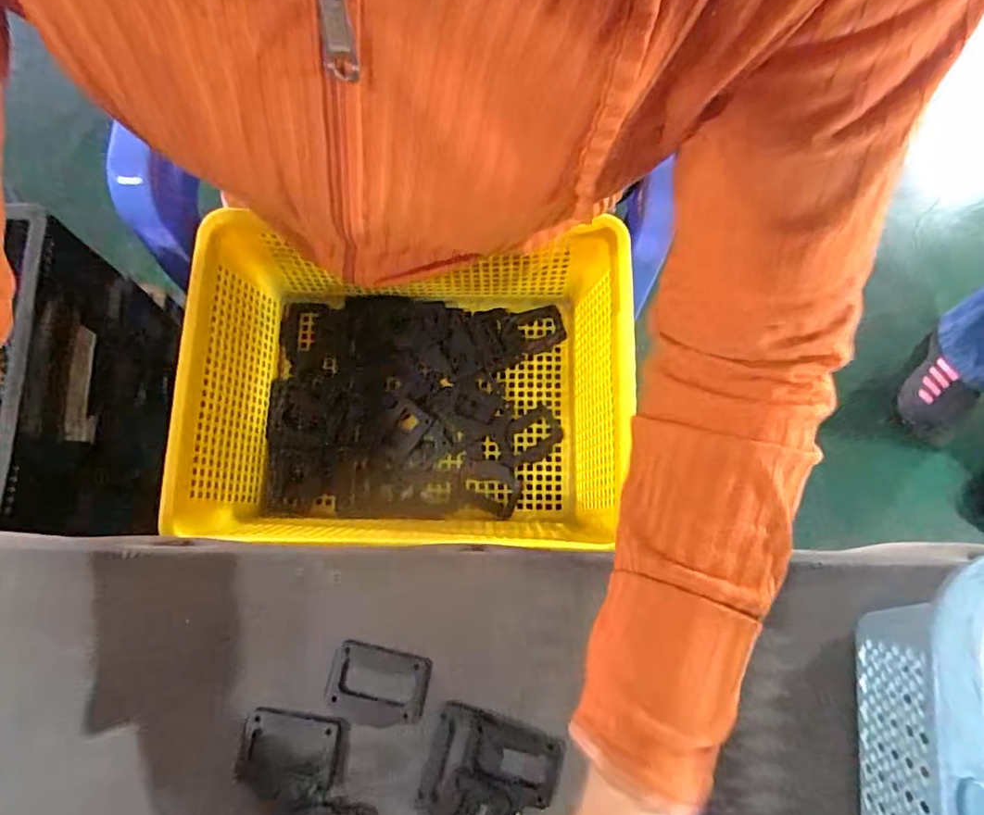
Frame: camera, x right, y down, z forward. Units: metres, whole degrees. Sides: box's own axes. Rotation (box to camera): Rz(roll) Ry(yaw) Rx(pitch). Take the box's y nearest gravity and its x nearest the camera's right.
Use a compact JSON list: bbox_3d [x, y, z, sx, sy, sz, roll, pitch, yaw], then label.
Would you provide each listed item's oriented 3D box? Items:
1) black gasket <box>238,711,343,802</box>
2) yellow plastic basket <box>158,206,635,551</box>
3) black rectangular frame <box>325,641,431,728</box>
[{"bbox_3d":[-0.107,0.182,0.309,0.050,0.009,0.038,9,75,1],"label":"black gasket"},{"bbox_3d":[-0.068,-0.013,0.441,0.284,0.104,0.226,6,75,0],"label":"yellow plastic basket"},{"bbox_3d":[-0.062,0.152,0.323,0.053,0.004,0.039,13,75,1],"label":"black rectangular frame"}]

